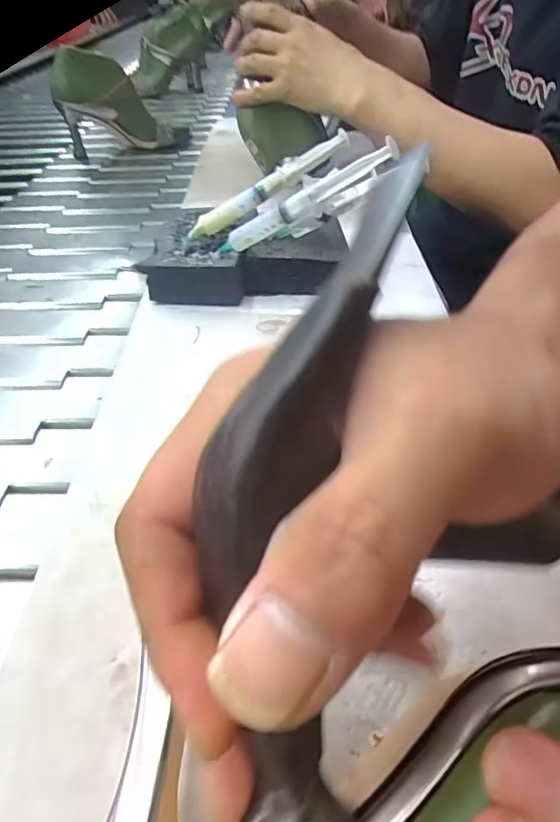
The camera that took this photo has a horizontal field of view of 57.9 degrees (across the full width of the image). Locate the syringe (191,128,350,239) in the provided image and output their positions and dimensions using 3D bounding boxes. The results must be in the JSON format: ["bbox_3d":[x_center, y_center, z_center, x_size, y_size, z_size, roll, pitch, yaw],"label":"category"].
[{"bbox_3d":[-0.010,-0.192,0.433,0.158,0.021,0.020,-32,41,1],"label":"syringe"}]

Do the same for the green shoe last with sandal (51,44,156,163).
[{"bbox_3d":[-0.305,-0.531,0.889,0.160,0.163,0.084,-9,42,-8],"label":"green shoe last with sandal"}]

